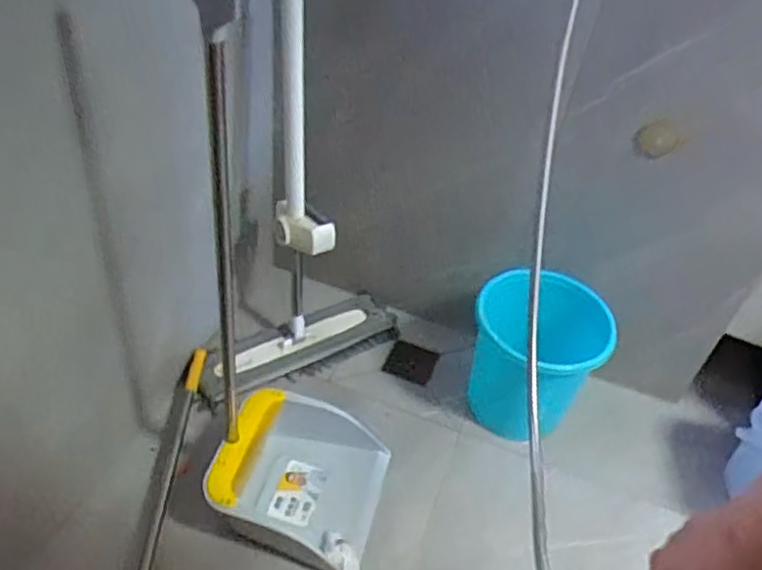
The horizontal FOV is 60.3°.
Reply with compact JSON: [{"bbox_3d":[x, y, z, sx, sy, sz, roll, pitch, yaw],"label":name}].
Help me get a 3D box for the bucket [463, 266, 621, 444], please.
[{"bbox_3d":[0.263,0.139,1.185,0.229,0.262,0.213,29,44,19],"label":"bucket"}]

